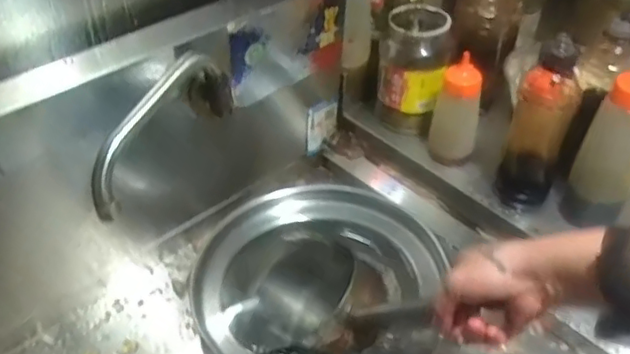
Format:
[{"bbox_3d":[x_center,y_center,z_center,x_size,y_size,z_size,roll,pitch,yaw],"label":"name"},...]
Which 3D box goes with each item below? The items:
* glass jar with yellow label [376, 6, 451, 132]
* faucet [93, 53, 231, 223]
[{"bbox_3d":[0.142,-0.153,0.899,0.094,0.161,0.096,0,42,0],"label":"glass jar with yellow label"},{"bbox_3d":[-0.165,-0.051,0.632,0.065,0.099,0.211,19,46,21],"label":"faucet"}]

